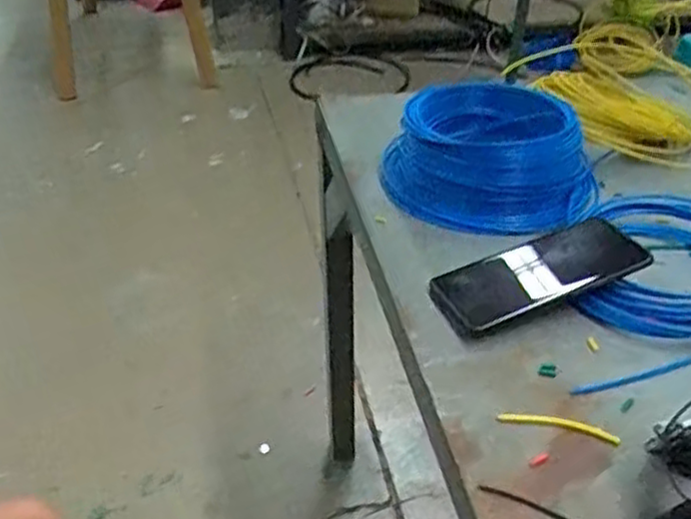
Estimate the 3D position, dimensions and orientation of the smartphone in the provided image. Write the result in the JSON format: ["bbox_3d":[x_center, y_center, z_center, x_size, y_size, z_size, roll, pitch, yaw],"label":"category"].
[{"bbox_3d":[0.153,0.010,0.596,0.167,0.012,0.075,-22,44,-8],"label":"smartphone"}]

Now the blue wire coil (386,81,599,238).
[{"bbox_3d":[0.143,-0.107,0.717,0.204,0.075,0.163,9,37,15],"label":"blue wire coil"}]

